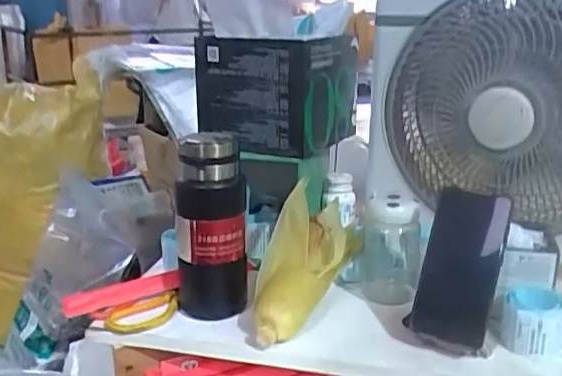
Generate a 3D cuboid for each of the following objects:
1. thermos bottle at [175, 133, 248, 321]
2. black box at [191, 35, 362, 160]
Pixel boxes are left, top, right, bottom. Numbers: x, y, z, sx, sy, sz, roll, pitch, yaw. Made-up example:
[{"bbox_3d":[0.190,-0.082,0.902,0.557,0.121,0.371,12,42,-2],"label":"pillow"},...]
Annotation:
[{"bbox_3d":[-0.083,0.054,0.701,0.083,0.229,0.071,-2,18,-7],"label":"thermos bottle"},{"bbox_3d":[-0.012,-0.134,0.833,0.191,0.147,0.171,7,19,21],"label":"black box"}]

